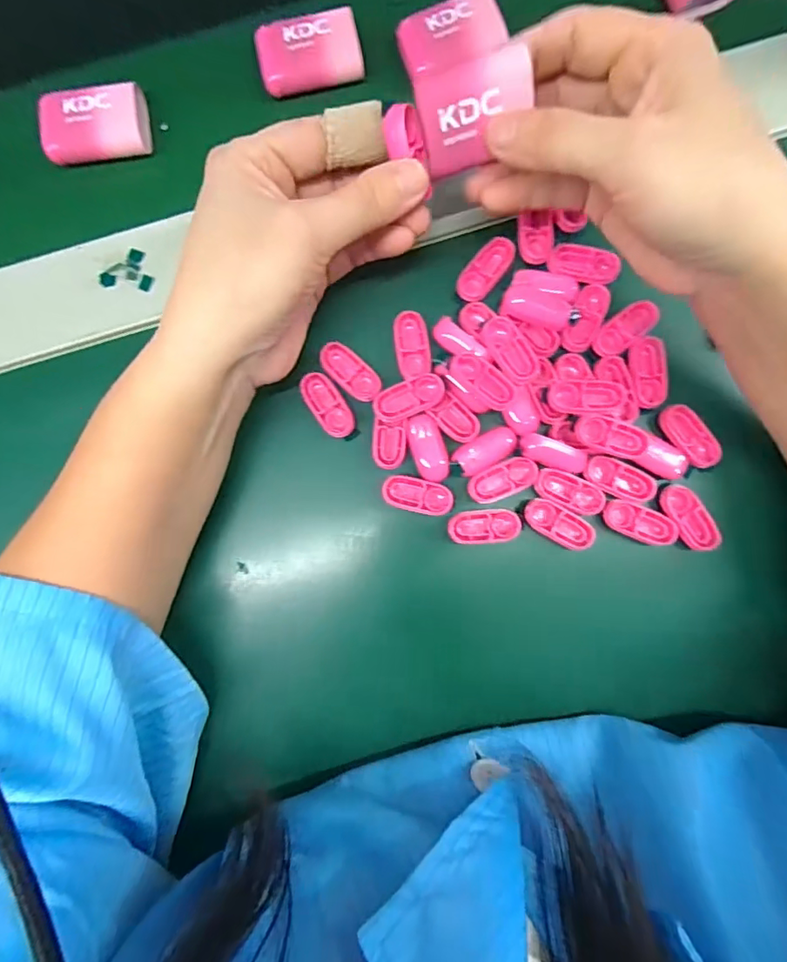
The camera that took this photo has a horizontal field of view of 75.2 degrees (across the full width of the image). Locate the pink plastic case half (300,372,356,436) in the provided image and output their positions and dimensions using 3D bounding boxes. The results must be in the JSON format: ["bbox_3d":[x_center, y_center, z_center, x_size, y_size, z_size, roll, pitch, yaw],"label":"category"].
[{"bbox_3d":[-0.032,-0.037,0.249,0.015,0.004,0.034,-32,87,-1],"label":"pink plastic case half"}]

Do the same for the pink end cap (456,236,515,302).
[{"bbox_3d":[0.045,-0.105,0.252,0.016,0.004,0.035,40,88,3],"label":"pink end cap"}]

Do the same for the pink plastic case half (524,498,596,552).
[{"bbox_3d":[0.081,0.021,0.247,0.036,0.004,0.015,28,88,2],"label":"pink plastic case half"}]

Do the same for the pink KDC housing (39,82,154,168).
[{"bbox_3d":[-0.152,-0.180,0.261,0.049,0.014,0.034,-5,87,1],"label":"pink KDC housing"}]

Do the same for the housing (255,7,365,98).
[{"bbox_3d":[-0.043,-0.220,0.261,0.052,0.014,0.030,-12,87,0],"label":"housing"}]

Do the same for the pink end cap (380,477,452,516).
[{"bbox_3d":[0.012,0.007,0.250,0.034,0.006,0.016,13,87,2],"label":"pink end cap"}]

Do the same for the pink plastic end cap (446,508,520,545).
[{"bbox_3d":[0.045,0.022,0.248,0.035,0.004,0.017,-4,87,1],"label":"pink plastic end cap"}]

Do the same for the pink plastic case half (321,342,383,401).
[{"bbox_3d":[-0.021,-0.054,0.251,0.034,0.006,0.015,43,88,3],"label":"pink plastic case half"}]

